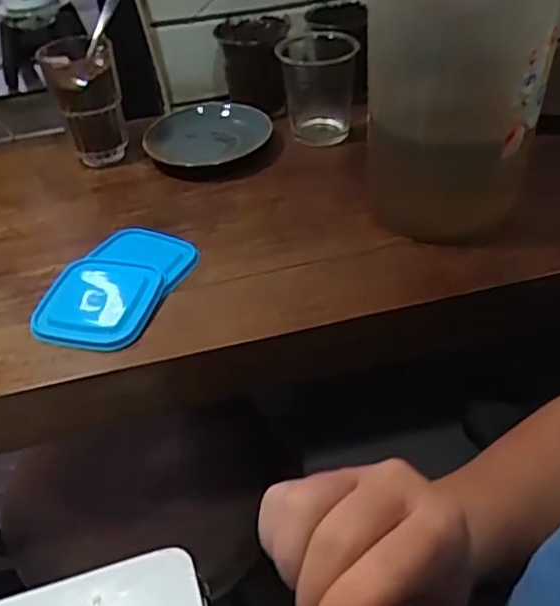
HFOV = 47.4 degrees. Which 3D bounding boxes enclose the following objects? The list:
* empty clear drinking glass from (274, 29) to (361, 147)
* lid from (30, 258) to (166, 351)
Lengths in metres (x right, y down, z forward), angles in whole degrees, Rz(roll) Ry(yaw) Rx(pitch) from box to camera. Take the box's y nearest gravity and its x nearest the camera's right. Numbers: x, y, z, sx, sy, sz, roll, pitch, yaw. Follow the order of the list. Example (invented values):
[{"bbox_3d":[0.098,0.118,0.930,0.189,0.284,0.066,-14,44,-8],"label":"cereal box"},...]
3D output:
[{"bbox_3d":[0.047,-0.254,0.747,0.088,0.104,0.112,-7,41,-2],"label":"empty clear drinking glass"},{"bbox_3d":[-0.154,-0.002,0.545,0.089,0.016,0.098,6,43,13],"label":"lid"}]

